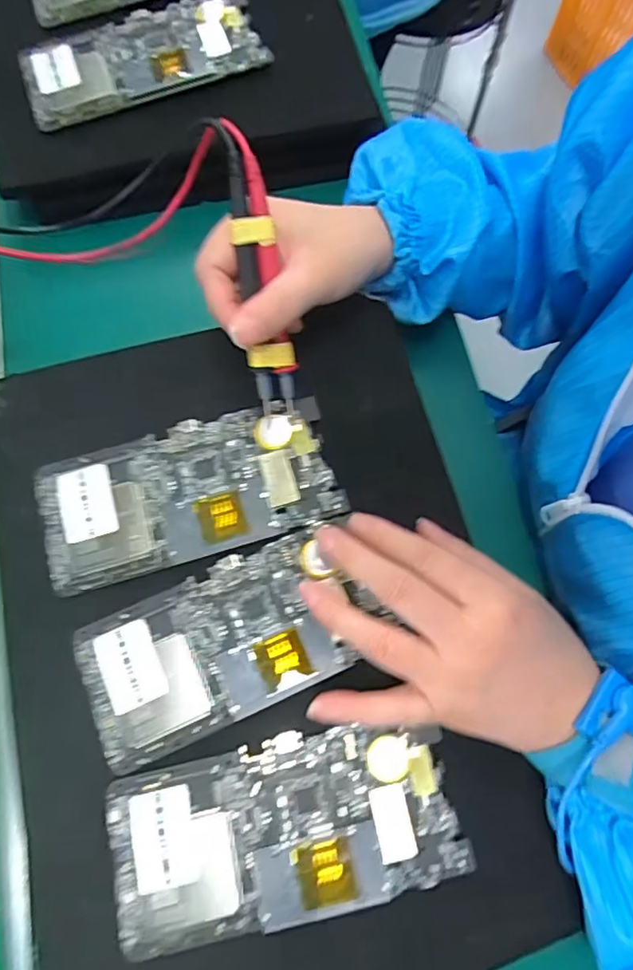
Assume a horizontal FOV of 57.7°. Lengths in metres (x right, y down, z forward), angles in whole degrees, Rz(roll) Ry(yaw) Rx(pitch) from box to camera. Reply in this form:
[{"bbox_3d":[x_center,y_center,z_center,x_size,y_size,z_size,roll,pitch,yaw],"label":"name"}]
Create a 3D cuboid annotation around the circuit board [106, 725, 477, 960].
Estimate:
[{"bbox_3d":[-0.015,0.157,0.262,0.154,0.005,0.072,-11,72,-3],"label":"circuit board"}]

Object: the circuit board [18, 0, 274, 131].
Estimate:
[{"bbox_3d":[-0.120,-0.294,0.394,0.159,0.008,0.077,-20,73,-5],"label":"circuit board"}]

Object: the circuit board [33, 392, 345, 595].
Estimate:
[{"bbox_3d":[-0.070,0.003,0.310,0.154,0.008,0.073,-16,73,-4],"label":"circuit board"}]

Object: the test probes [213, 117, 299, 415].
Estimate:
[{"bbox_3d":[-0.029,-0.107,0.292,0.023,0.026,0.142,-8,103,-2],"label":"test probes"}]

